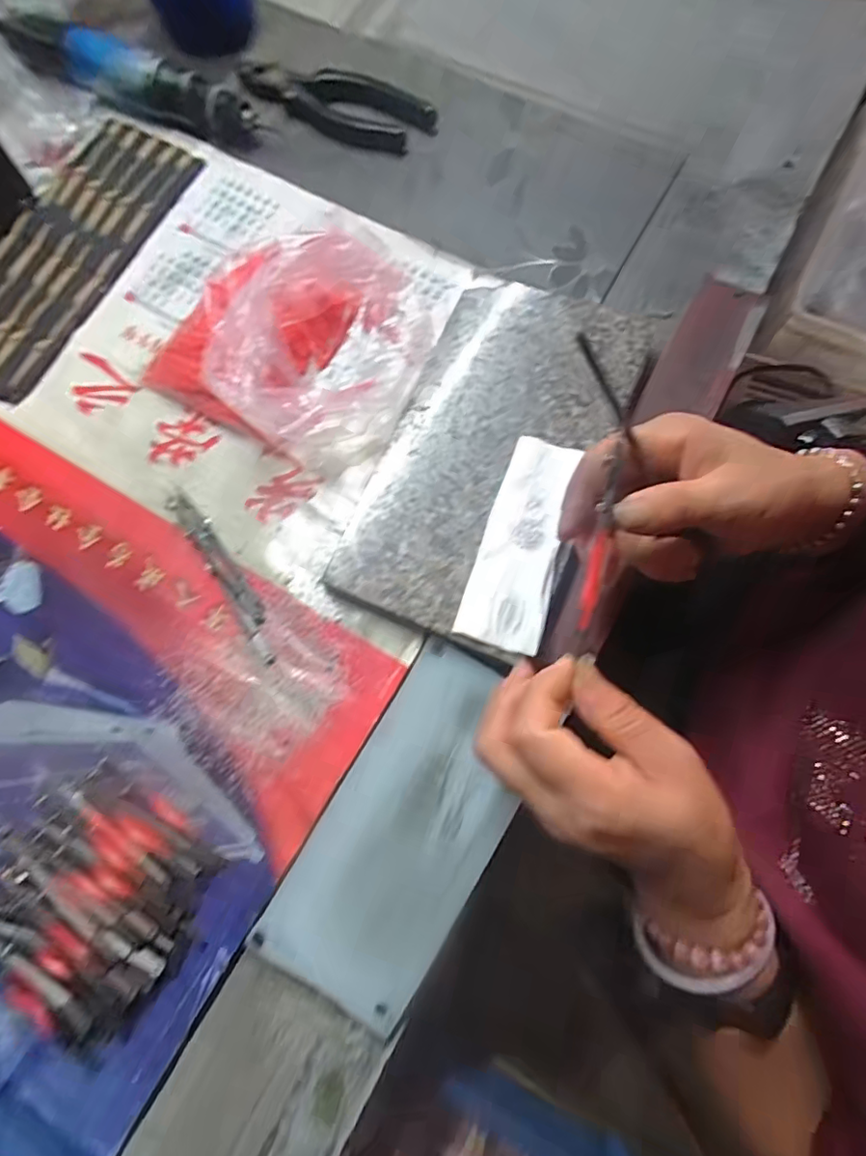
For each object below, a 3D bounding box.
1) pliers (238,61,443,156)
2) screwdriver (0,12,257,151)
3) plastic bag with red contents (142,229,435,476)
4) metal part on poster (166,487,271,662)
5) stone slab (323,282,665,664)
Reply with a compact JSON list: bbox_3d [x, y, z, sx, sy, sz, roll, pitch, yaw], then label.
[{"bbox_3d":[-0.081,-0.381,0.439,0.169,0.023,0.042,23,79,5],"label":"pliers"},{"bbox_3d":[-0.239,-0.397,0.434,0.215,0.040,0.033,23,79,5],"label":"screwdriver"},{"bbox_3d":[-0.086,-0.165,0.370,0.164,0.059,0.166,36,80,7],"label":"plastic bag with red contents"},{"bbox_3d":[-0.136,-0.003,0.363,0.017,0.009,0.128,-34,80,-7],"label":"metal part on poster"},{"bbox_3d":[0.039,-0.079,0.362,0.126,0.034,0.239,24,79,7],"label":"stone slab"}]

